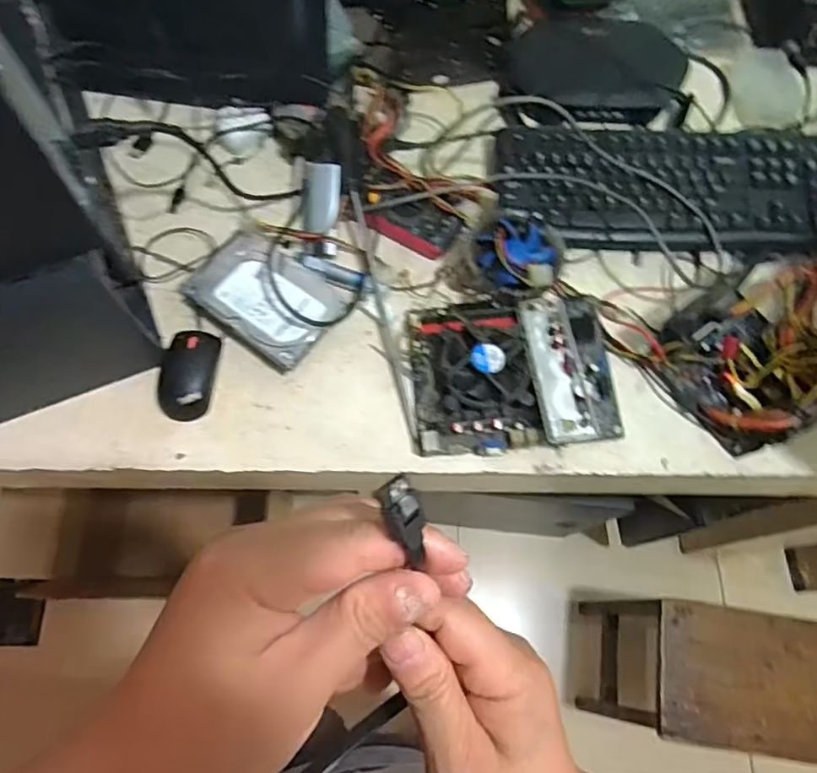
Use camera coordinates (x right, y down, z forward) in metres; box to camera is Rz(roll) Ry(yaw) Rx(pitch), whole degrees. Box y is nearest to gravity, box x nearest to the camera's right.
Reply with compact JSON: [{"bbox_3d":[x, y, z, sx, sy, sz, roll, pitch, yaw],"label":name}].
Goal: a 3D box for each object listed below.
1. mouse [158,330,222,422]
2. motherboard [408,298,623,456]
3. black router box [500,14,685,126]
[{"bbox_3d":[-0.236,-0.015,0.644,0.055,0.027,0.096,7,70,0],"label":"mouse"},{"bbox_3d":[0.113,-0.019,0.640,0.218,0.052,0.174,-2,70,-3],"label":"motherboard"},{"bbox_3d":[0.236,-0.417,0.785,0.242,0.044,0.156,-2,70,-3],"label":"black router box"}]

